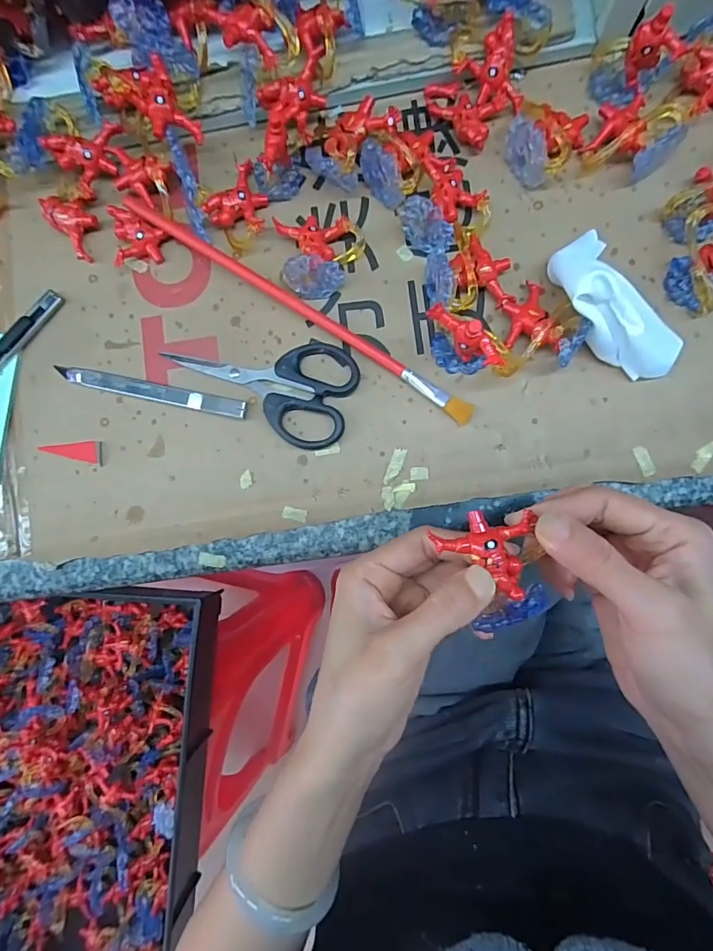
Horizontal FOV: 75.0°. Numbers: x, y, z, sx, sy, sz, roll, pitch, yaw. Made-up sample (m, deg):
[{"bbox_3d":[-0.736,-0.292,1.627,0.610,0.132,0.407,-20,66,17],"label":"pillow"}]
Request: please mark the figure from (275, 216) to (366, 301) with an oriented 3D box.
[{"bbox_3d":[-0.022,-0.143,0.290,0.052,0.030,0.053,0,87,4],"label":"figure"}]

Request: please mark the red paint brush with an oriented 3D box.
[{"bbox_3d":[-0.039,-0.106,0.297,0.260,0.008,0.013,32,89,5],"label":"red paint brush"}]

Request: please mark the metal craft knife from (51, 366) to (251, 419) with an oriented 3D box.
[{"bbox_3d":[-0.132,-0.054,0.299,0.129,0.009,0.012,13,87,5],"label":"metal craft knife"}]

